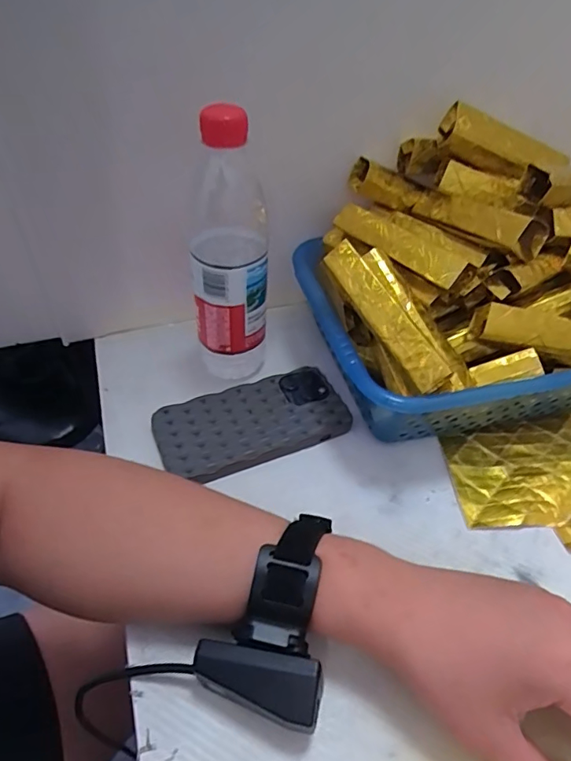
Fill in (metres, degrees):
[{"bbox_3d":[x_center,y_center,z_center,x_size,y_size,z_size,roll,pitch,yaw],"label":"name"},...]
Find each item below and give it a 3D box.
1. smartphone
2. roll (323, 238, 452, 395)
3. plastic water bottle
[{"bbox_3d":[-0.028,0.034,0.428,0.160,0.010,0.080,-18,49,-20],"label":"smartphone"},{"bbox_3d":[0.073,-0.049,0.368,0.021,0.019,0.128,-27,74,-26],"label":"roll"},{"bbox_3d":[-0.046,-0.105,0.409,0.060,0.224,0.068,-3,46,-6],"label":"plastic water bottle"}]

